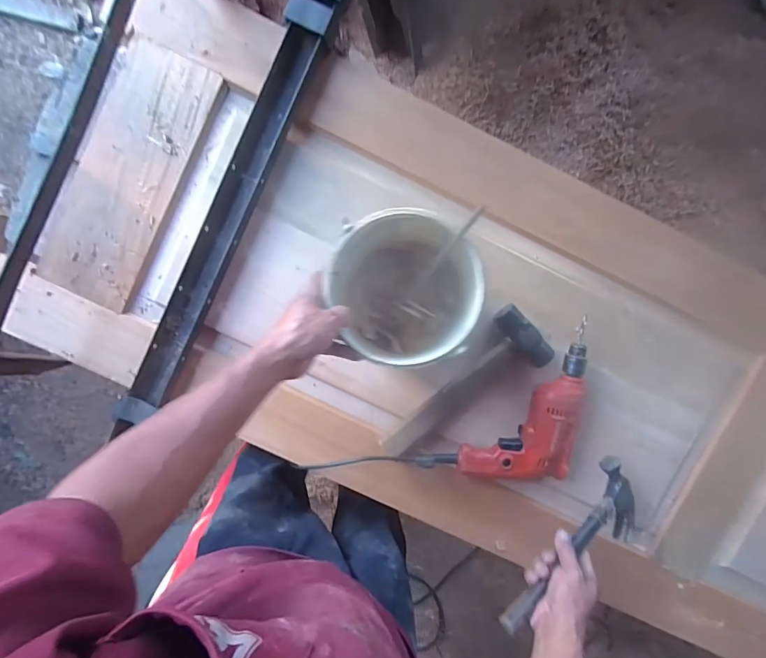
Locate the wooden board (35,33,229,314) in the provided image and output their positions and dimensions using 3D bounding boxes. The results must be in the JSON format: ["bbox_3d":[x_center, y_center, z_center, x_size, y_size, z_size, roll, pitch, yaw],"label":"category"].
[{"bbox_3d":[-0.397,-0.238,0.649,0.157,0.012,0.399,25,93,-3],"label":"wooden board"}]

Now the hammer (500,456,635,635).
[{"bbox_3d":[0.264,0.311,0.585,0.282,0.036,0.122,-28,94,-24],"label":"hammer"}]

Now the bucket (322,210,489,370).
[{"bbox_3d":[0.025,-0.052,0.557,0.171,0.178,0.182,0,94,-1],"label":"bucket"}]

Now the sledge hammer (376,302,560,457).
[{"bbox_3d":[0.121,0.095,0.666,0.299,0.044,0.103,-40,94,1],"label":"sledge hammer"}]

